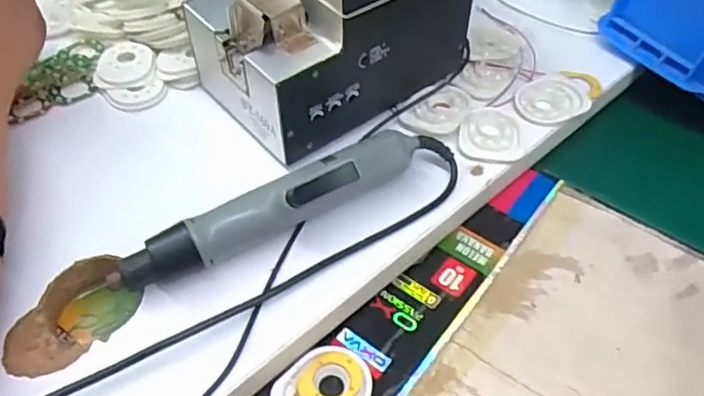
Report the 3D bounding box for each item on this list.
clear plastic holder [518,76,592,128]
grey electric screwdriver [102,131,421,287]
[{"bbox_3d":[0.161,-0.081,0.486,0.062,0.004,0.049,-19,52,-15],"label":"clear plastic holder"},{"bbox_3d":[-0.051,0.008,0.388,0.204,0.043,0.029,-22,52,-18],"label":"grey electric screwdriver"}]

